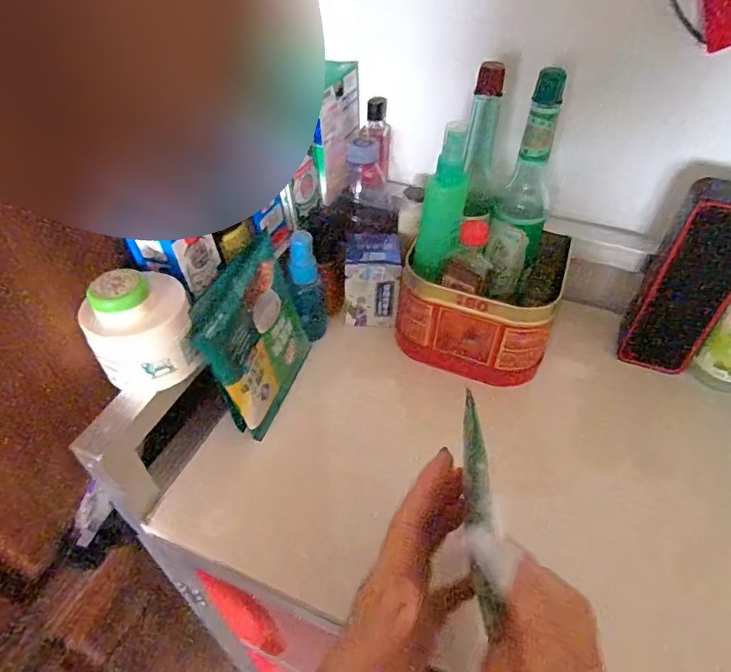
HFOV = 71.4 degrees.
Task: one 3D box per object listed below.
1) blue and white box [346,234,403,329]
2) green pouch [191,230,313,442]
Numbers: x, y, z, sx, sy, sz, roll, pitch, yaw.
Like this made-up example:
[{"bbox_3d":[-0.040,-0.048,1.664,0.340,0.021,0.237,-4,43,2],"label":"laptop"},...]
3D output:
[{"bbox_3d":[0.010,-0.063,0.527,0.055,0.092,0.063,4,46,3],"label":"blue and white box"},{"bbox_3d":[-0.089,0.005,0.429,0.012,0.138,0.116,4,45,24],"label":"green pouch"}]

